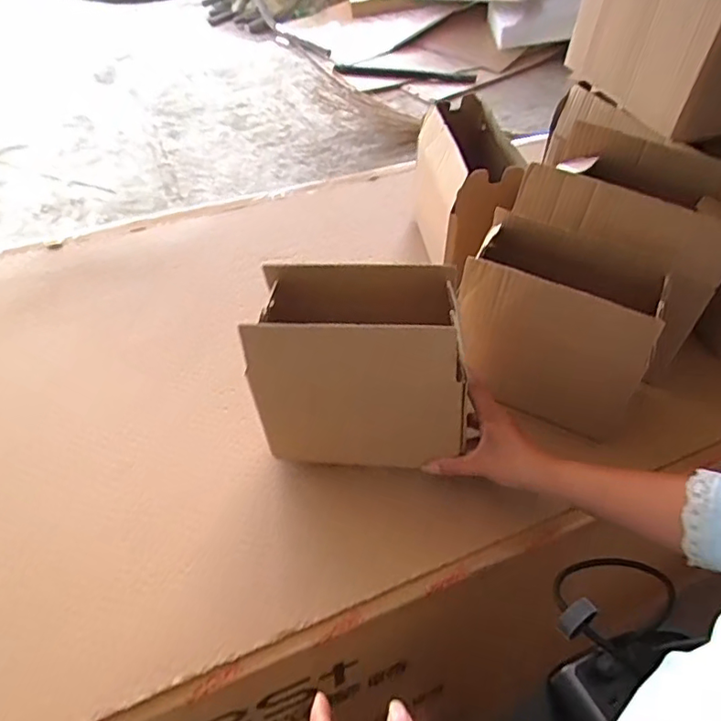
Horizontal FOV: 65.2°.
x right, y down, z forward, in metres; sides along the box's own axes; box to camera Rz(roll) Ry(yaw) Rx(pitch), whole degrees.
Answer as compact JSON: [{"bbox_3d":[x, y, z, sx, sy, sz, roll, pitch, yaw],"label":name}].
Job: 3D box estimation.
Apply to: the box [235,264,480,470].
[{"bbox_3d":[-0.001,0.003,0.555,0.196,0.179,0.113,7,49,3],"label":"box"}]

